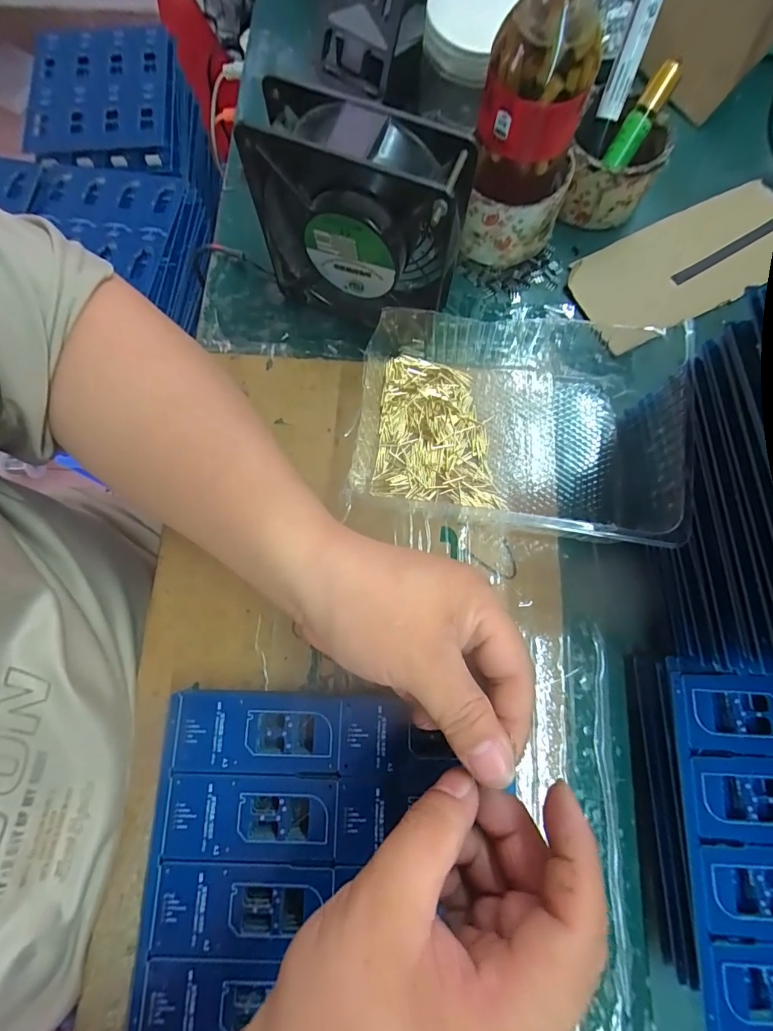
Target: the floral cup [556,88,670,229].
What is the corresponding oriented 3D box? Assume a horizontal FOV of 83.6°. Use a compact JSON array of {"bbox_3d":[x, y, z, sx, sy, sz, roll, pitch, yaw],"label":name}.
[{"bbox_3d":[0.169,-0.267,0.327,0.067,0.046,0.074,15,77,4],"label":"floral cup"}]

